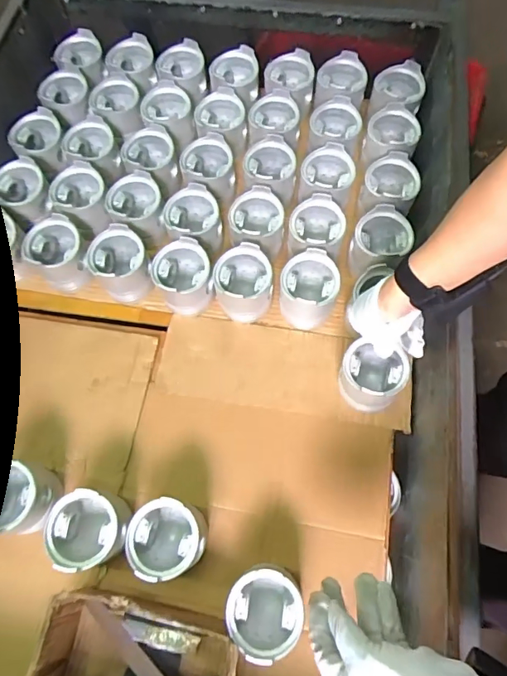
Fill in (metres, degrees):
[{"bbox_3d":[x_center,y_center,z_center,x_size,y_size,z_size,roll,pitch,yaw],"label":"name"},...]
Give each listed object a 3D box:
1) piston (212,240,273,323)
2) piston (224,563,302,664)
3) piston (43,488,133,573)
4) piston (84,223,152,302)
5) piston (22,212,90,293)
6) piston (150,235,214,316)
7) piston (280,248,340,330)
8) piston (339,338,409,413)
[{"bbox_3d":[-0.015,-0.078,0.692,0.081,0.095,0.085,0,68,1],"label":"piston"},{"bbox_3d":[0.014,0.311,0.531,0.082,0.079,0.088,0,68,1],"label":"piston"},{"bbox_3d":[-0.203,0.239,0.577,0.082,0.093,0.085,0,68,1],"label":"piston"},{"bbox_3d":[-0.203,-0.109,0.713,0.083,0.096,0.084,0,68,1],"label":"piston"},{"bbox_3d":[-0.302,-0.127,0.722,0.080,0.098,0.085,0,68,1],"label":"piston"},{"bbox_3d":[-0.106,-0.090,0.701,0.081,0.094,0.085,0,68,1],"label":"piston"},{"bbox_3d":[0.081,-0.067,0.687,0.079,0.091,0.095,15,69,7],"label":"piston"},{"bbox_3d":[0.157,0.051,0.617,0.079,0.075,0.078,0,68,1],"label":"piston"}]

